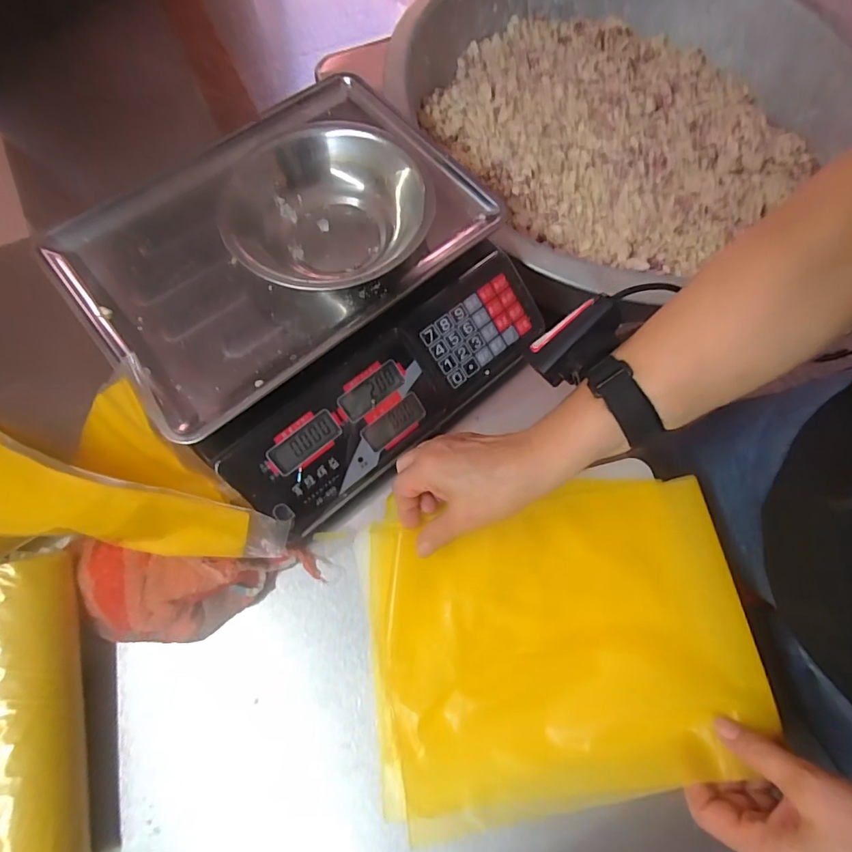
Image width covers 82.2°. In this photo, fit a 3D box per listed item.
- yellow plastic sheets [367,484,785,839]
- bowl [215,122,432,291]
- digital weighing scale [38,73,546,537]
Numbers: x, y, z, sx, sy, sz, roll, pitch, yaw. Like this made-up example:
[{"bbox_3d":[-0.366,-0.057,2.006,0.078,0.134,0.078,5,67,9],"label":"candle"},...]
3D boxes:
[{"bbox_3d":[0.099,0.160,0.370,0.278,0.034,0.211,-7,66,-6],"label":"yellow plastic sheets"},{"bbox_3d":[-0.086,-0.183,0.416,0.170,0.058,0.149,-28,73,-11],"label":"bowl"},{"bbox_3d":[-0.096,-0.120,0.431,0.320,0.121,0.315,-38,78,-18],"label":"digital weighing scale"}]

